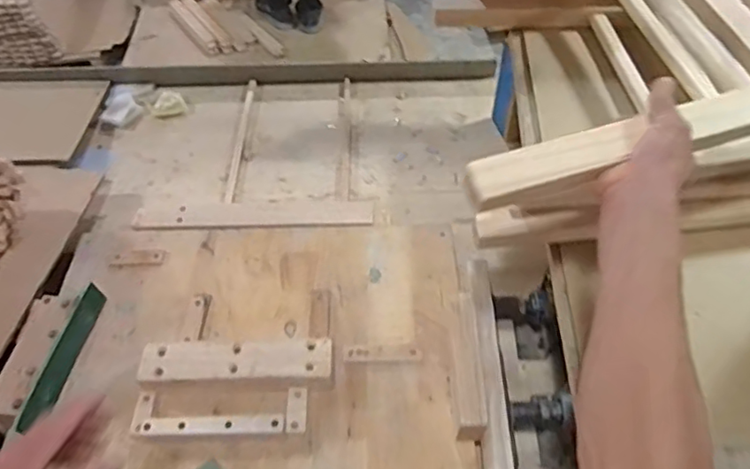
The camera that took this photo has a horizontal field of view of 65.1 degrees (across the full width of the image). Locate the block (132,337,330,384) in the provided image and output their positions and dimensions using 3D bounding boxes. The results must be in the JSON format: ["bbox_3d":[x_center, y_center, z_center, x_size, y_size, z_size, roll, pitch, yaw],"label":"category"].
[{"bbox_3d":[-0.184,0.177,0.796,0.247,0.044,0.055,-2,53,0],"label":"block"}]

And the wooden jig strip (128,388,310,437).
[{"bbox_3d":[-0.202,0.233,0.765,0.222,0.032,0.058,-2,53,0],"label":"wooden jig strip"}]

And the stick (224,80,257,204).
[{"bbox_3d":[-0.260,-0.186,1.137,0.019,0.013,0.332,0,53,2],"label":"stick"}]

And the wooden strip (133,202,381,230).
[{"bbox_3d":[-0.200,-0.034,1.003,0.391,0.017,0.074,-1,37,-1],"label":"wooden strip"}]

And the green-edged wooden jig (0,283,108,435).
[{"bbox_3d":[-0.446,0.164,0.801,0.078,0.061,0.204,4,53,4],"label":"green-edged wooden jig"}]

